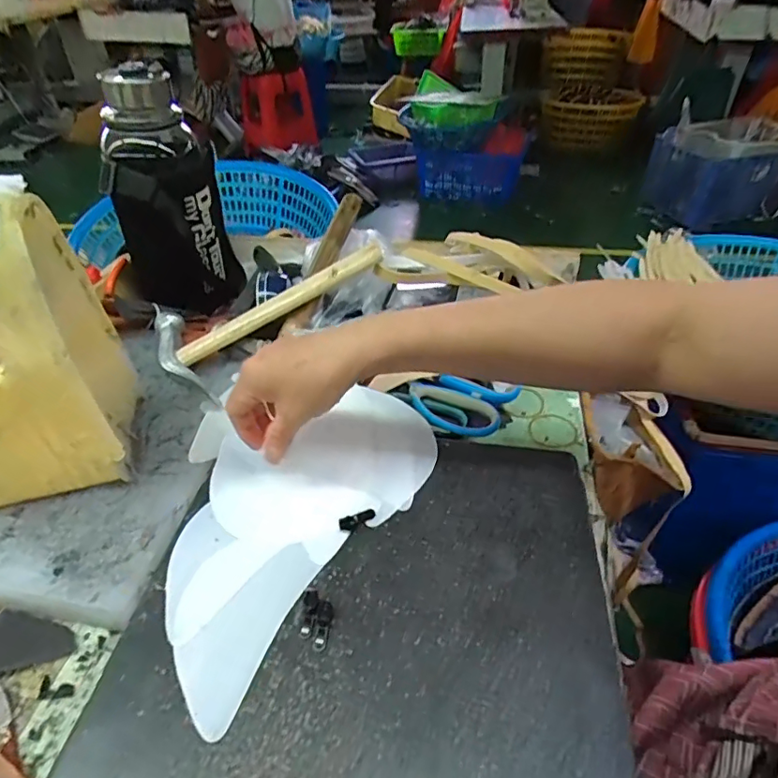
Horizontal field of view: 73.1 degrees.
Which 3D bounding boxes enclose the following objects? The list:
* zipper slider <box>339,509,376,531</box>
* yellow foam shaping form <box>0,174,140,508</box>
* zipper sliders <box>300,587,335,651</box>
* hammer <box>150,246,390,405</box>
[{"bbox_3d":[-0.024,0.097,0.390,0.029,0.006,0.010,-25,46,-25],"label":"zipper slider"},{"bbox_3d":[-0.272,-0.025,0.375,0.114,0.215,0.110,-13,43,-13],"label":"yellow foam shaping form"},{"bbox_3d":[-0.046,0.146,0.336,0.019,0.006,0.039,2,41,3],"label":"zipper sliders"},{"bbox_3d":[-0.112,-0.077,0.516,0.236,0.024,0.137,-28,45,-4],"label":"hammer"}]

